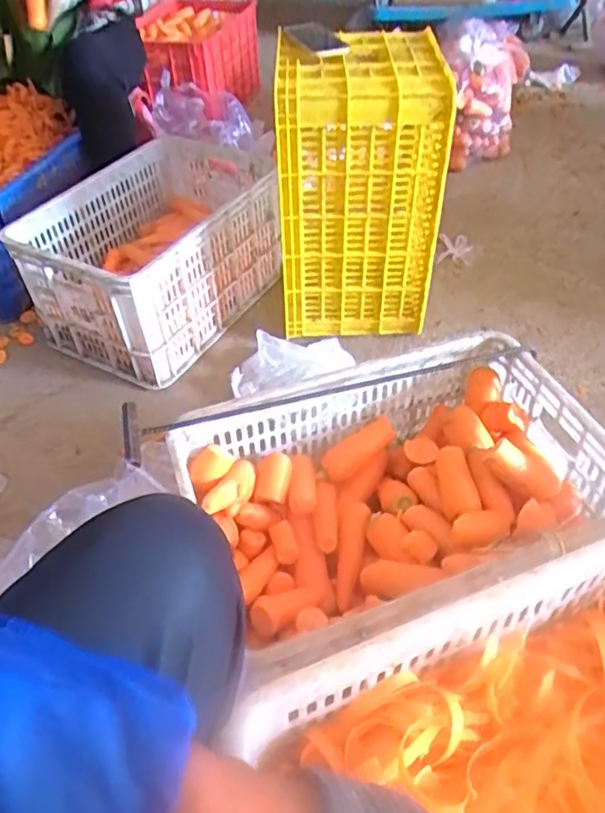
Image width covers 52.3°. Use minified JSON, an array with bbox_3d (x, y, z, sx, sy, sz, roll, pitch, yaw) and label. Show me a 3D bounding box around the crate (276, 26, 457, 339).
[{"bbox_3d":[0.100,-0.407,1.239,0.299,0.515,0.274,-6,46,-2],"label":"crate"}]

